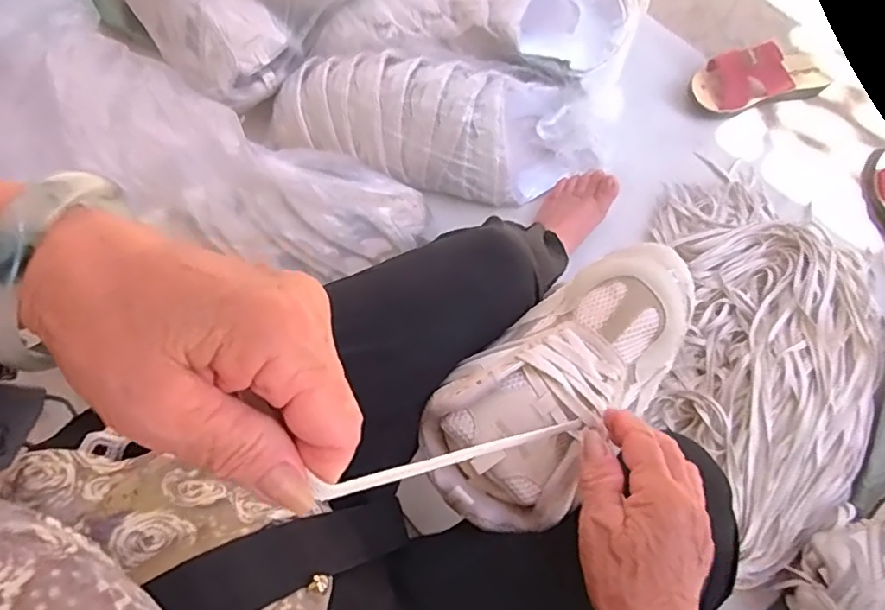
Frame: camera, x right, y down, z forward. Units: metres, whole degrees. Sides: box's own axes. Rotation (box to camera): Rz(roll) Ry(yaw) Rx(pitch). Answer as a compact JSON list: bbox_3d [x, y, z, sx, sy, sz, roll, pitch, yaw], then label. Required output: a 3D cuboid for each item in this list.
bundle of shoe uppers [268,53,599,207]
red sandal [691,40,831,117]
[{"bbox_3d":[0.002,-0.236,0.815,0.447,0.137,0.147,5,76,-13],"label":"bundle of shoe uppers"},{"bbox_3d":[0.483,-0.354,0.932,0.195,0.082,0.088,-17,77,-4],"label":"red sandal"}]

